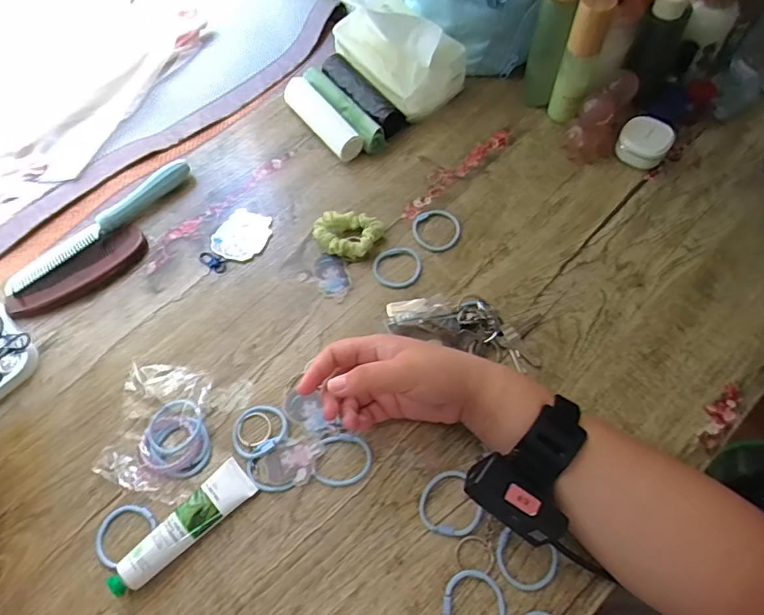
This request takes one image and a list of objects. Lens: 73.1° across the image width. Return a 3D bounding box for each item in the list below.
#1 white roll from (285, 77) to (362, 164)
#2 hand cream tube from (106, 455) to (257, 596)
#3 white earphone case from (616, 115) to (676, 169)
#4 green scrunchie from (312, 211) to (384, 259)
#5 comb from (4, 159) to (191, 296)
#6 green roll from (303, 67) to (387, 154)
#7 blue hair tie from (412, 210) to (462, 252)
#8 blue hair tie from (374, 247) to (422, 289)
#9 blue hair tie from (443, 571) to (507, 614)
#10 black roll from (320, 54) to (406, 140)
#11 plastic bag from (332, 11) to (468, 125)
[{"bbox_3d":[-0.072,-0.218,0.599,0.032,0.029,0.128,-35,66,-14],"label":"white roll"},{"bbox_3d":[-0.158,0.173,0.407,0.120,0.022,0.034,-41,67,-17],"label":"hand cream tube"},{"bbox_3d":[0.280,-0.176,0.549,0.050,0.033,0.046,33,69,19],"label":"white earphone case"},{"bbox_3d":[-0.034,-0.073,0.526,0.069,0.020,0.048,-3,62,2],"label":"green scrunchie"},{"bbox_3d":[-0.300,-0.089,0.554,0.033,0.022,0.219,40,71,21],"label":"comb"},{"bbox_3d":[-0.048,-0.233,0.602,0.026,0.038,0.141,-34,65,-14],"label":"green roll"},{"bbox_3d":[0.057,-0.080,0.531,0.049,0.004,0.050,-1,62,3],"label":"blue hair tie"},{"bbox_3d":[0.016,-0.040,0.515,0.048,0.005,0.048,-1,62,3],"label":"blue hair tie"},{"bbox_3d":[0.068,0.220,0.378,0.045,0.004,0.049,-27,64,-11],"label":"blue hair tie"},{"bbox_3d":[-0.029,-0.252,0.610,0.038,0.038,0.138,-36,66,-15],"label":"black roll"},{"bbox_3d":[0.018,-0.295,0.595,0.091,0.091,0.144,-35,66,-14],"label":"plastic bag"}]

